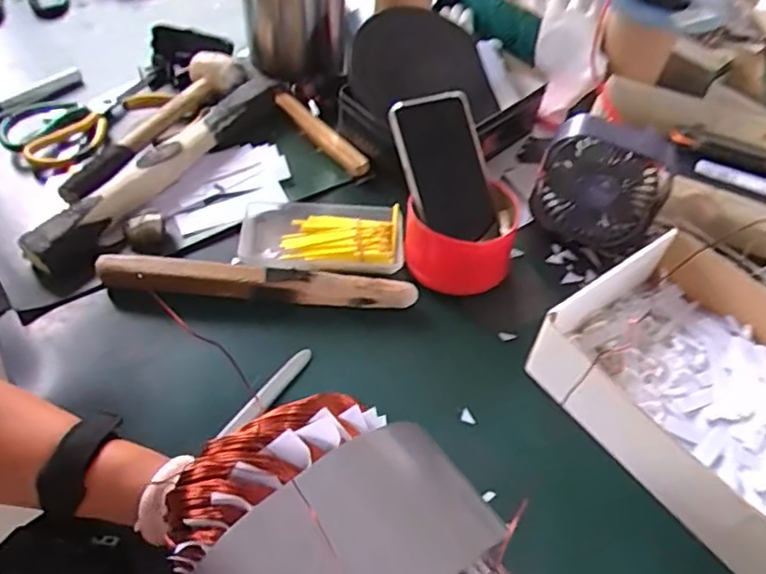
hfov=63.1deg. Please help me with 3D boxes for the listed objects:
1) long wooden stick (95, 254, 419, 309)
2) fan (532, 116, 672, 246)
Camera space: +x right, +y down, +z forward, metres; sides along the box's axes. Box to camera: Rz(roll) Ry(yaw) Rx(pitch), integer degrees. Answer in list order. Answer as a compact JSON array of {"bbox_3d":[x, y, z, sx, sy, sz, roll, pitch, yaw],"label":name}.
[{"bbox_3d":[-0.112,-0.005,0.561,0.278,0.021,0.021,3,51,0],"label":"long wooden stick"},{"bbox_3d":[0.212,-0.093,0.611,0.118,0.123,0.047,20,36,6],"label":"fan"}]

